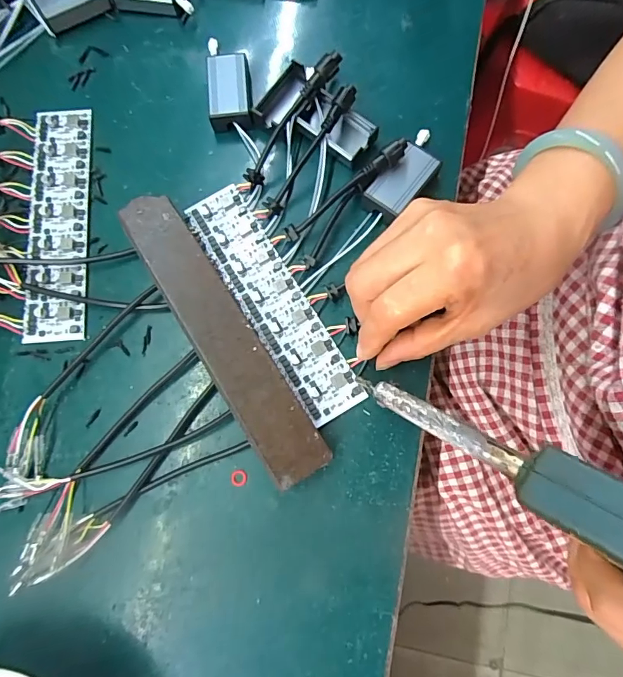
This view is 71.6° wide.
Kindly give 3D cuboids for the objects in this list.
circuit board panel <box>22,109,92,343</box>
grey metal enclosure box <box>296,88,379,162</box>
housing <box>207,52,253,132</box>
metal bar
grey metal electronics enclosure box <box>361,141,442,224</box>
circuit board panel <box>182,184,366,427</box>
[{"bbox_3d":[-0.177,-0.084,0.301,0.041,0.006,0.172,-5,77,0],"label":"circuit board panel"},{"bbox_3d":[0.018,-0.147,0.302,0.054,0.018,0.028,42,81,9],"label":"grey metal enclosure box"},{"bbox_3d":[-0.061,-0.177,0.313,0.032,0.020,0.051,-8,77,-1],"label":"housing"},{"bbox_3d":[-0.054,-0.006,0.263,0.041,0.012,0.197,-29,77,-22],"label":"metal bar"},{"bbox_3d":[0.061,-0.104,0.292,0.028,0.016,0.050,43,81,9],"label":"grey metal electronics enclosure box"},{"bbox_3d":[-0.027,-0.027,0.285,0.039,0.004,0.173,-31,79,-6],"label":"circuit board panel"}]

